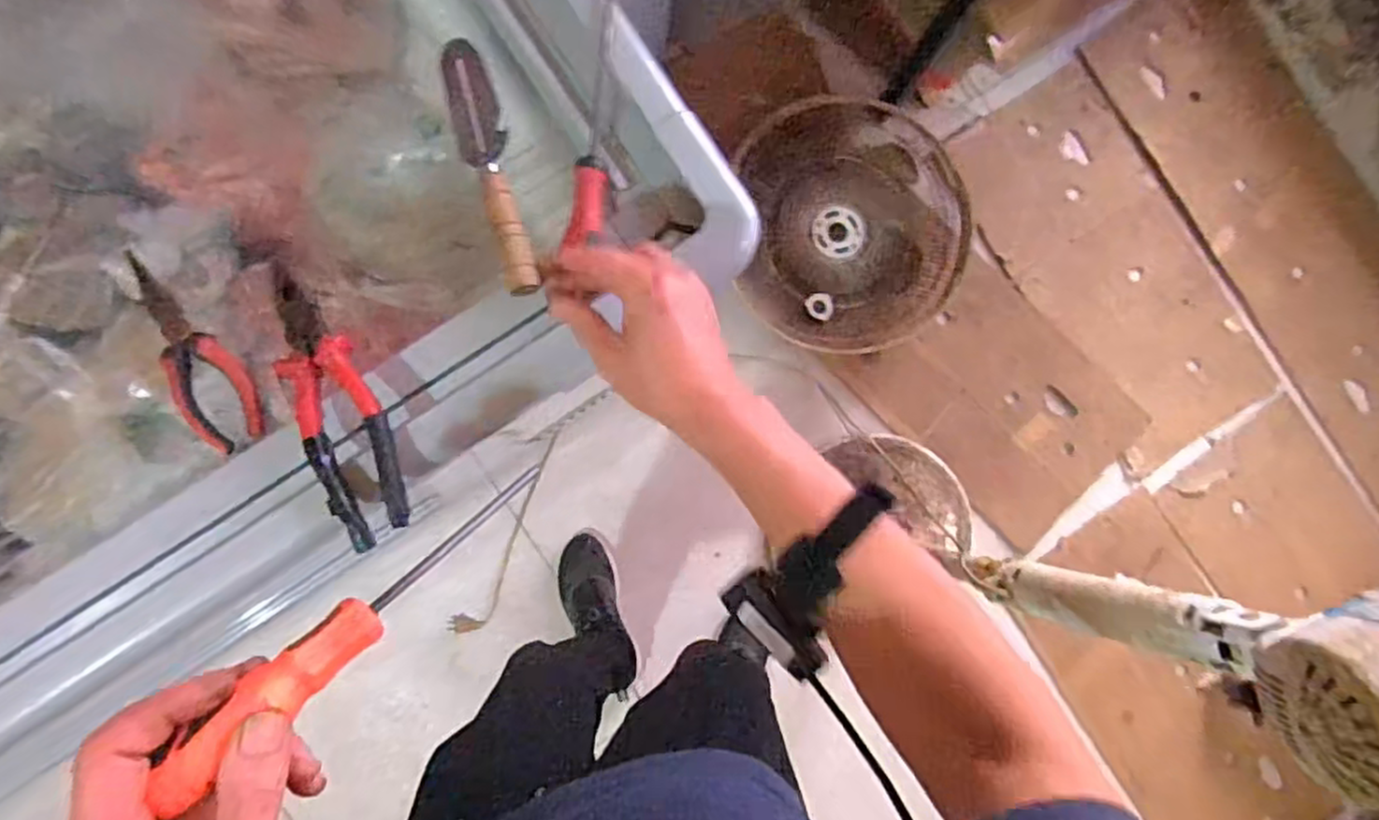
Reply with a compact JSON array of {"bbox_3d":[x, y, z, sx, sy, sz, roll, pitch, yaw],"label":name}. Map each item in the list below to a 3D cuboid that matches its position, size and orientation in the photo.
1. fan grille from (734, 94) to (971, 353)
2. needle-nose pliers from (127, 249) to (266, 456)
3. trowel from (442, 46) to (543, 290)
[{"bbox_3d":[0.277,-0.334,1.339,0.429,0.072,0.444,-2,101,1],"label":"fan grille"},{"bbox_3d":[-0.354,-0.045,0.526,0.048,0.027,0.156,-25,90,-8],"label":"needle-nose pliers"},{"bbox_3d":[-0.148,-0.181,0.543,0.035,0.031,0.197,-15,89,-8],"label":"trowel"}]

